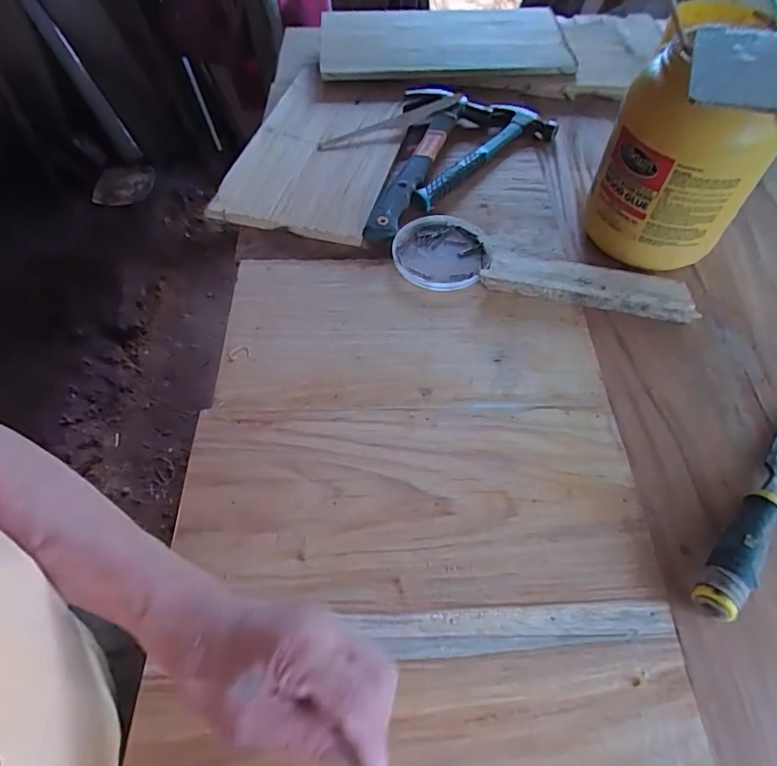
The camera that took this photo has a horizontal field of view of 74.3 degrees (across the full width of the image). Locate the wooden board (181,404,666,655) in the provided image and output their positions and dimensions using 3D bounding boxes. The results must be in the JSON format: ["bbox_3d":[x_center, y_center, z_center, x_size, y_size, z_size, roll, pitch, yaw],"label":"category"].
[{"bbox_3d":[0.021,0.117,0.458,0.405,0.011,0.217,-1,57,0],"label":"wooden board"}]

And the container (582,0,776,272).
[{"bbox_3d":[0.313,-0.246,0.568,0.123,0.225,0.153,-18,59,-11],"label":"container"}]

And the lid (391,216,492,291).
[{"bbox_3d":[0.066,-0.164,0.641,0.117,0.013,0.118,0,57,0],"label":"lid"}]

